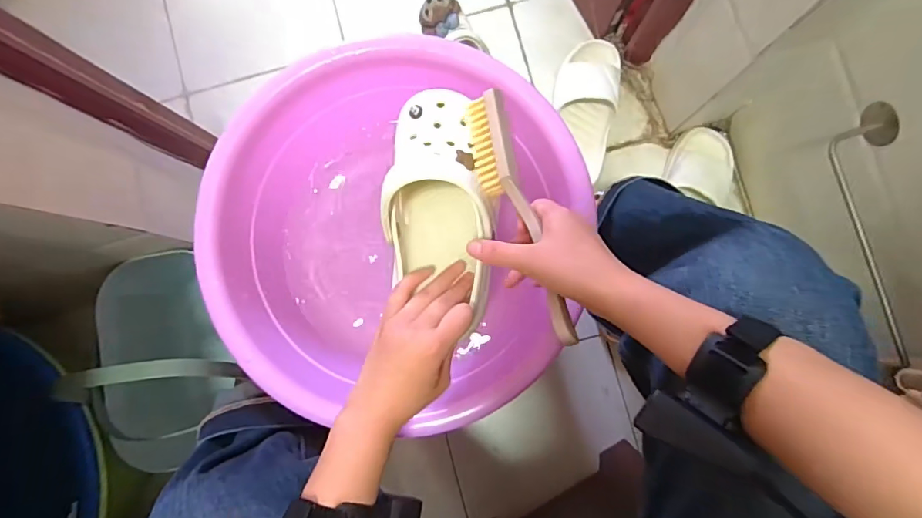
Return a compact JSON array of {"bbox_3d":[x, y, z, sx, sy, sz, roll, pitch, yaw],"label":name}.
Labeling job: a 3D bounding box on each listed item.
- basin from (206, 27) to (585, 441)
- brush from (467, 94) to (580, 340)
[{"bbox_3d":[-0.074,-0.033,0.585,0.384,0.169,0.406,0,86,2],"label":"basin"},{"bbox_3d":[0.047,-0.044,0.420,0.039,0.033,0.246,-17,68,-3],"label":"brush"}]

